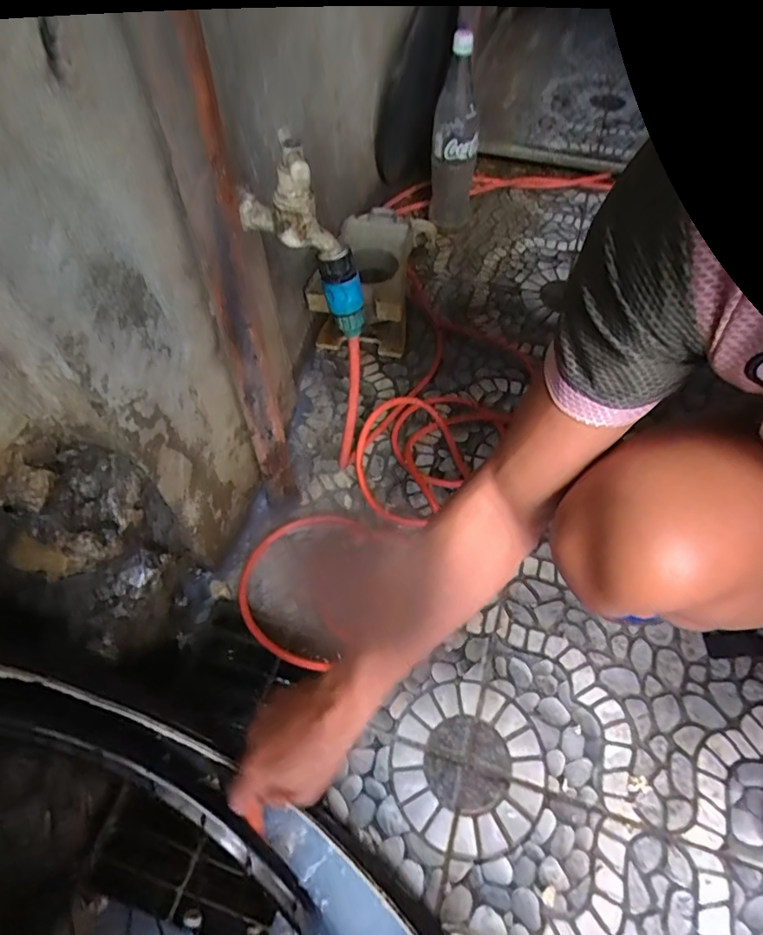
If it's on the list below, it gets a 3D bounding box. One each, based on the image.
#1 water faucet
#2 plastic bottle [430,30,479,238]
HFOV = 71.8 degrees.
[{"bbox_3d":[-0.076,-0.216,0.422,0.093,0.079,0.033,23,60,15],"label":"water faucet"},{"bbox_3d":[0.135,-0.582,0.971,0.081,0.324,0.074,8,58,6],"label":"plastic bottle"}]

